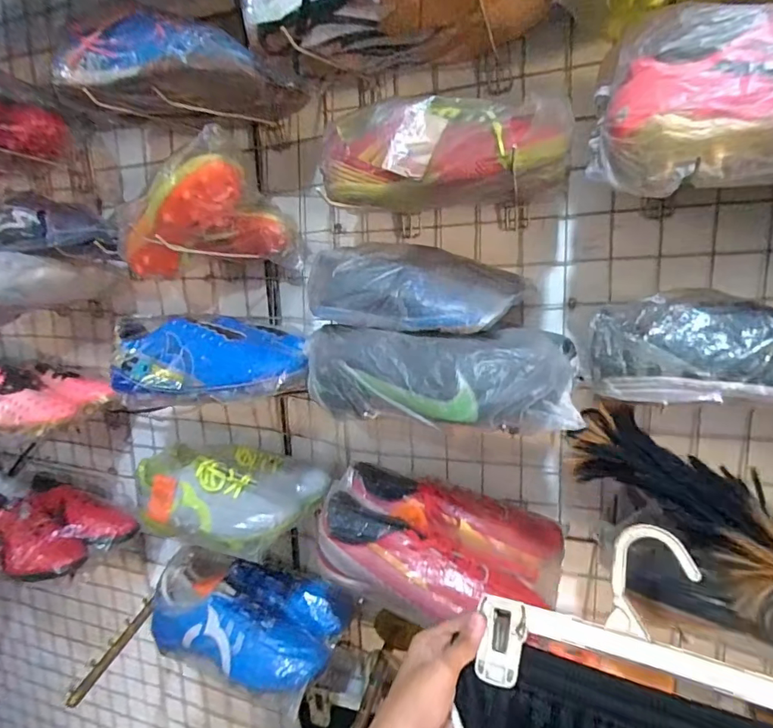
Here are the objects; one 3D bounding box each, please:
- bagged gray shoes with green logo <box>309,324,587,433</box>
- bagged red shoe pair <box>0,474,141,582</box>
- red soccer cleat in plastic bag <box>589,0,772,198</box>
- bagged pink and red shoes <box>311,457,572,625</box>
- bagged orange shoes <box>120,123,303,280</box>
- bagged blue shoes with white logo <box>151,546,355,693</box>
[{"bbox_3d":[0.058,0.006,0.495,0.275,0.083,0.119,4,13,28],"label":"bagged gray shoes with green logo"},{"bbox_3d":[-0.573,0.264,0.789,0.251,0.086,0.162,6,14,34],"label":"bagged red shoe pair"},{"bbox_3d":[0.302,-0.201,0.342,0.269,0.124,0.074,4,13,25],"label":"red soccer cleat in plastic bag"},{"bbox_3d":[0.059,0.190,0.526,0.264,0.085,0.161,1,12,15],"label":"bagged pink and red shoes"},{"bbox_3d":[-0.230,-0.180,0.573,0.197,0.131,0.139,4,13,25],"label":"bagged orange shoes"},{"bbox_3d":[-0.192,0.339,0.656,0.259,0.090,0.150,2,12,18],"label":"bagged blue shoes with white logo"}]

